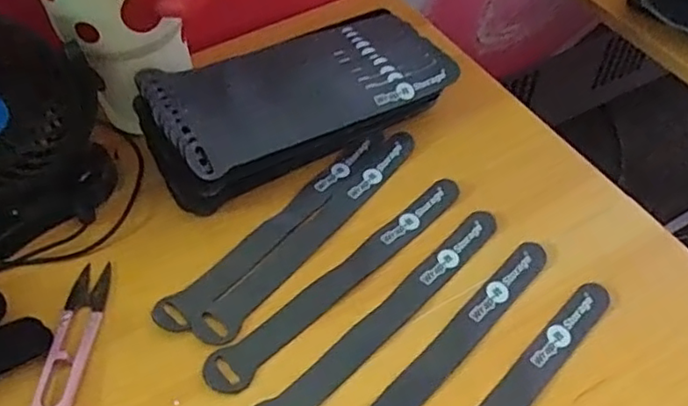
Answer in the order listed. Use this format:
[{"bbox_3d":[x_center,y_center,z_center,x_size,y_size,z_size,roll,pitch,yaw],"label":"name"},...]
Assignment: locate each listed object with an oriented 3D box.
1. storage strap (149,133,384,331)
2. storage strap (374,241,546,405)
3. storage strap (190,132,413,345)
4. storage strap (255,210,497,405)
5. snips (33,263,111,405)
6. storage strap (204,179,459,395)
[{"bbox_3d":[-0.040,0.013,0.397,0.023,0.005,0.190,37,62,25],"label":"storage strap"},{"bbox_3d":[0.052,0.086,0.338,0.194,0.005,0.024,-39,61,-24],"label":"storage strap"},{"bbox_3d":[-0.018,0.017,0.398,0.024,0.007,0.194,34,61,24],"label":"storage strap"},{"bbox_3d":[0.024,0.066,0.357,0.023,0.006,0.195,36,61,28],"label":"storage strap"},{"bbox_3d":[-0.154,0.077,0.350,0.022,0.009,0.101,-1,53,1],"label":"snips"},{"bbox_3d":[-0.001,0.044,0.378,0.196,0.005,0.025,-39,62,-24],"label":"storage strap"}]

